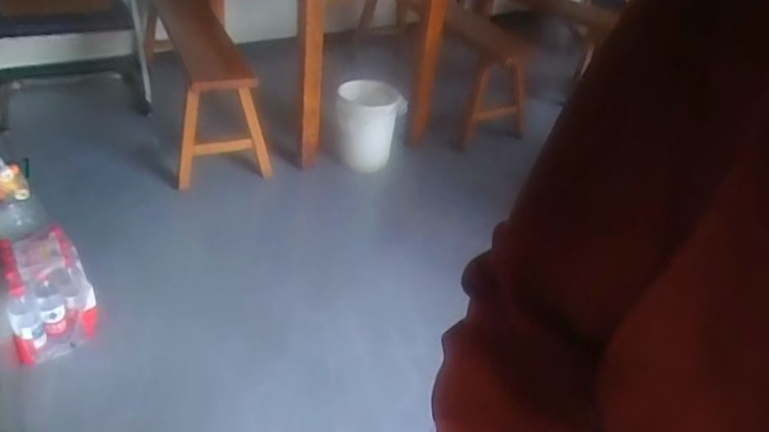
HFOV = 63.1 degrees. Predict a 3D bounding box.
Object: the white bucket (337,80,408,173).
[{"bbox_3d":[-0.042,-0.268,1.857,0.187,0.244,0.192,4,36,-3],"label":"white bucket"}]

